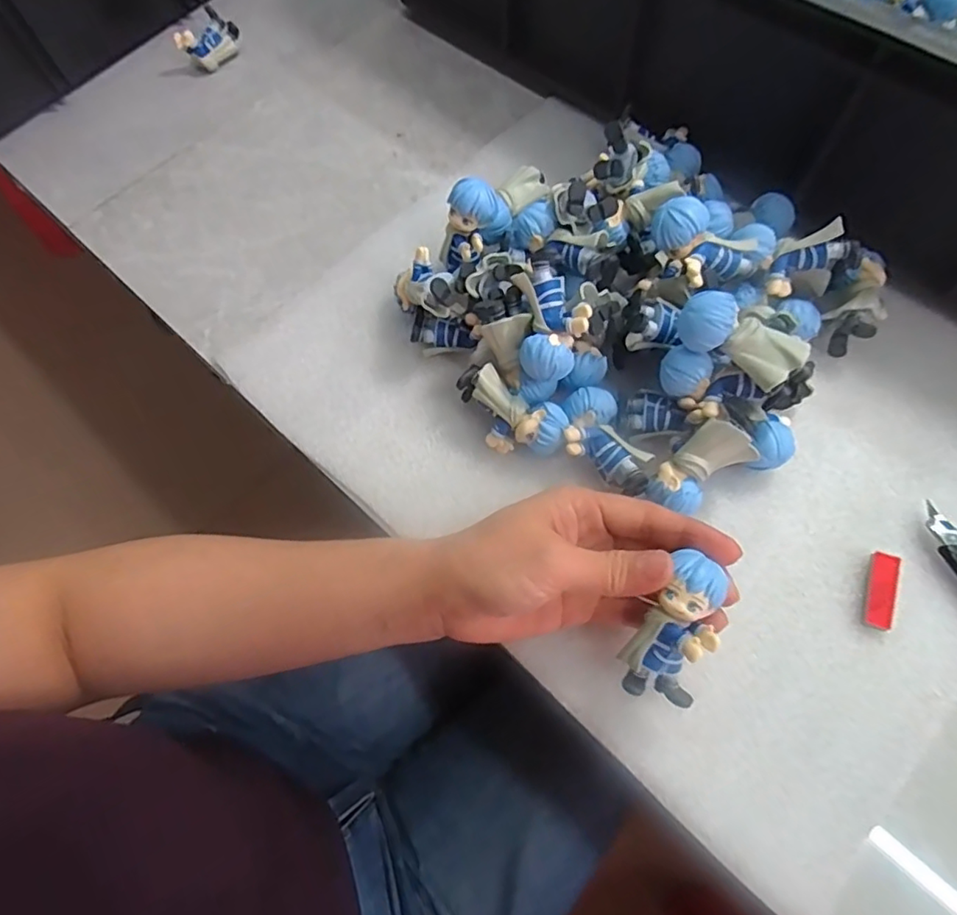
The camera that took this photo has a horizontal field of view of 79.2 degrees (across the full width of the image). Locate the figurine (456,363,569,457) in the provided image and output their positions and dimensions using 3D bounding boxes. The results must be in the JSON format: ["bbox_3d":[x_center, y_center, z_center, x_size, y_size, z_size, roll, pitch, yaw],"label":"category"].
[{"bbox_3d":[0.016,-0.020,0.314,0.062,0.034,0.029,29,72,14],"label":"figurine"}]

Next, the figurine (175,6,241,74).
[{"bbox_3d":[-0.208,-0.324,0.451,0.023,0.028,0.043,30,72,14],"label":"figurine"}]

